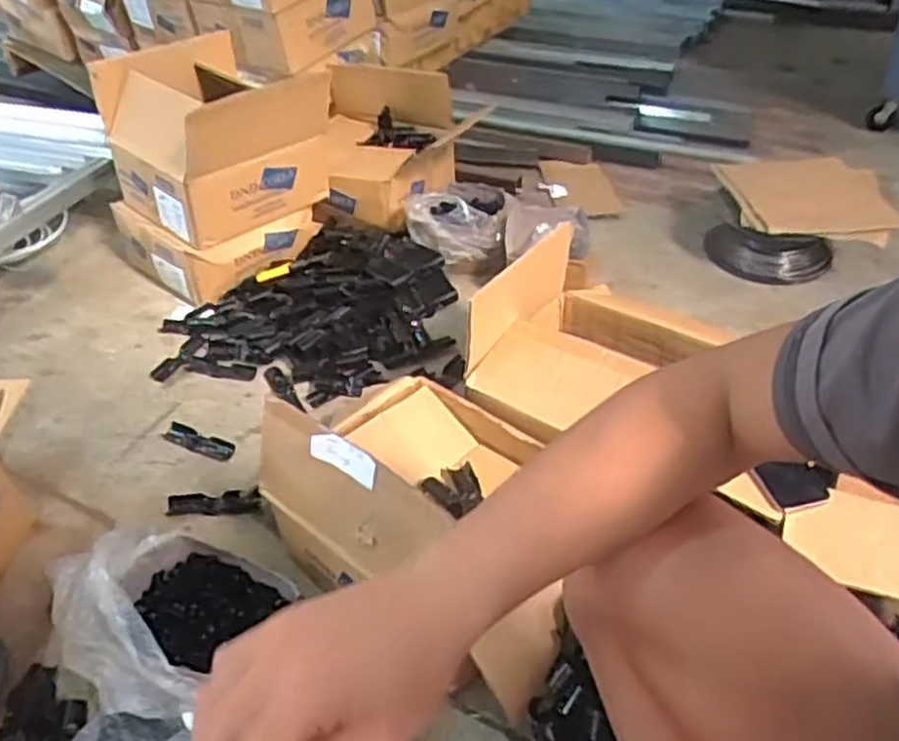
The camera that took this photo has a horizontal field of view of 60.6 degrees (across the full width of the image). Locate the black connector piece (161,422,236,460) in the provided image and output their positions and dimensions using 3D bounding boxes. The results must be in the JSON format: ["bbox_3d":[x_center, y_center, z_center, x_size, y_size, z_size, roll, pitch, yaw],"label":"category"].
[{"bbox_3d":[-0.389,0.111,1.196,0.128,0.014,0.037,14,43,20],"label":"black connector piece"}]

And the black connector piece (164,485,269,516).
[{"bbox_3d":[-0.333,0.188,1.093,0.135,0.019,0.034,-4,39,0],"label":"black connector piece"}]

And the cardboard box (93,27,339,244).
[{"bbox_3d":[-0.443,-0.449,1.471,0.351,0.266,0.385,-33,48,-31],"label":"cardboard box"}]

